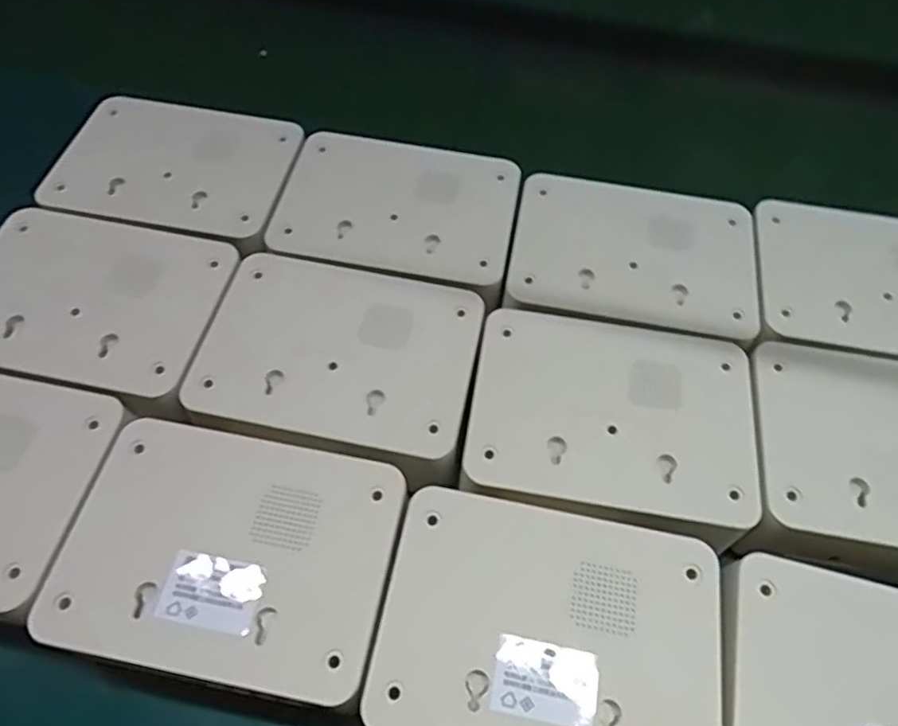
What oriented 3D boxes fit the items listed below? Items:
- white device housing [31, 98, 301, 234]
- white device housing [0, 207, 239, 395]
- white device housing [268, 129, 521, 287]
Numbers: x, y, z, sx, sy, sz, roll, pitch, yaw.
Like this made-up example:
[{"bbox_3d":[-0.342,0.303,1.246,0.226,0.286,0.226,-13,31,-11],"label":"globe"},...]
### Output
[{"bbox_3d":[-0.166,-0.120,0.386,0.134,0.013,0.089,9,59,4],"label":"white device housing"},{"bbox_3d":[-0.192,-0.037,0.338,0.133,0.010,0.095,10,59,5],"label":"white device housing"},{"bbox_3d":[-0.030,-0.095,0.377,0.138,0.013,0.093,8,58,3],"label":"white device housing"}]

